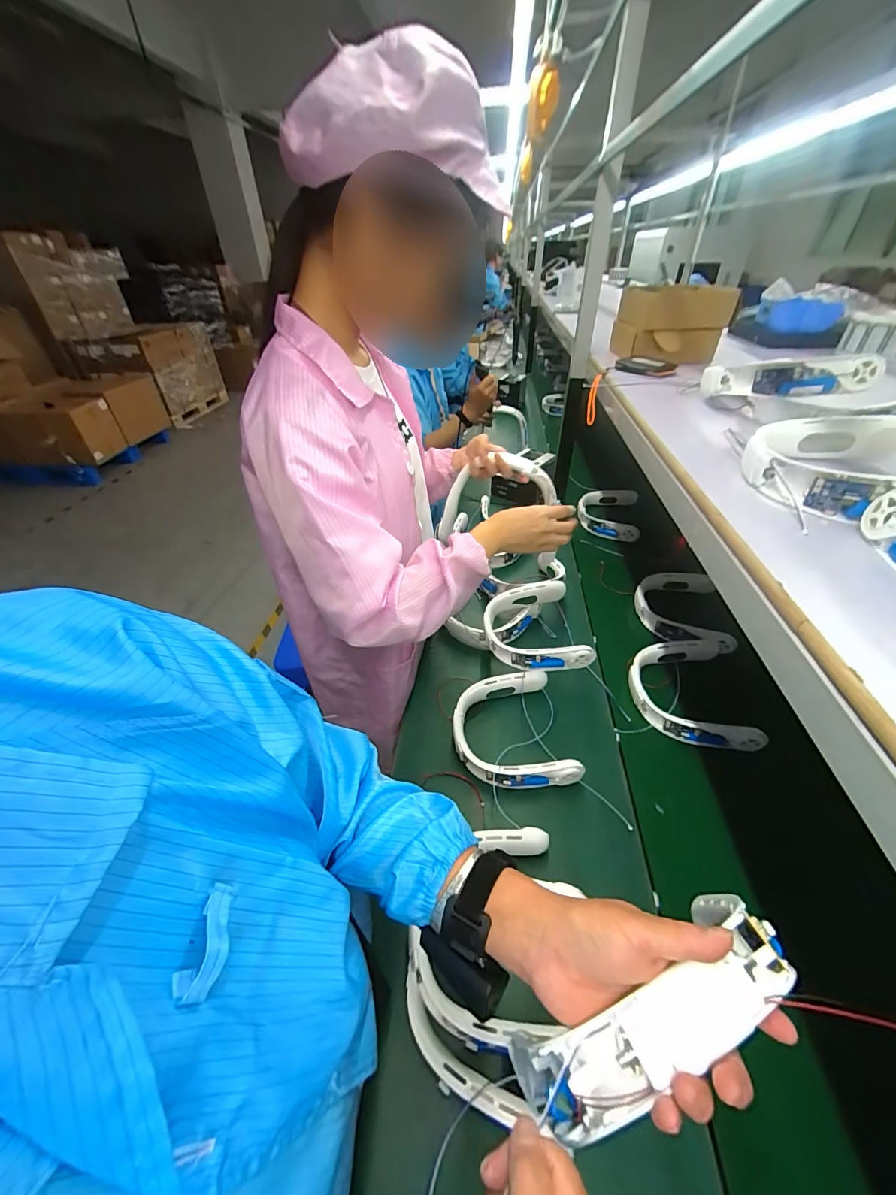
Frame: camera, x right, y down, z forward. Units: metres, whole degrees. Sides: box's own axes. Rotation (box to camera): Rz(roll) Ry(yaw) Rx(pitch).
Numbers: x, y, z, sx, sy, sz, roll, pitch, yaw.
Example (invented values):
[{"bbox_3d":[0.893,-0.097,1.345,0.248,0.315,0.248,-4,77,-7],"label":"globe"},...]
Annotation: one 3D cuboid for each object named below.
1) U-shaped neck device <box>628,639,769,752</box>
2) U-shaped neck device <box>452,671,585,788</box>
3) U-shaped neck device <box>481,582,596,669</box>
[{"bbox_3d":[0.483,0.189,0.857,0.195,0.070,0.246,3,43,5],"label":"U-shaped neck device"},{"bbox_3d":[0.115,0.250,0.795,0.211,0.050,0.221,-6,43,-5],"label":"U-shaped neck device"},{"bbox_3d":[0.188,0.065,0.934,0.208,0.064,0.230,-5,43,-4],"label":"U-shaped neck device"}]

